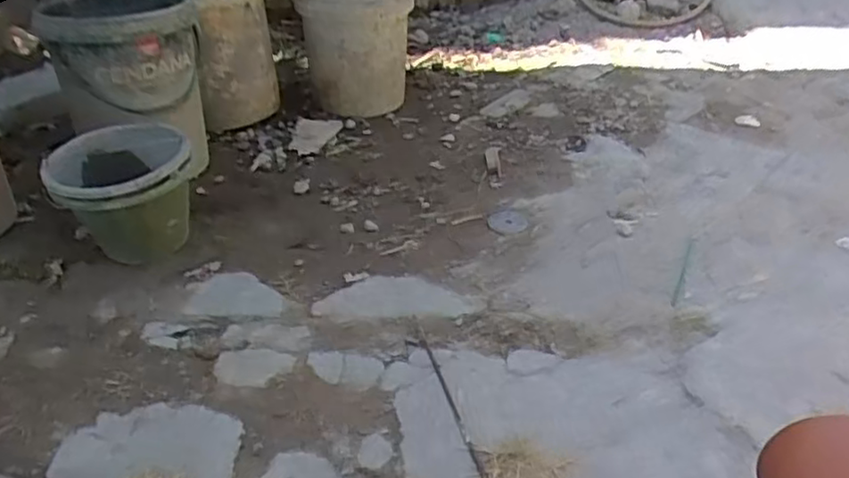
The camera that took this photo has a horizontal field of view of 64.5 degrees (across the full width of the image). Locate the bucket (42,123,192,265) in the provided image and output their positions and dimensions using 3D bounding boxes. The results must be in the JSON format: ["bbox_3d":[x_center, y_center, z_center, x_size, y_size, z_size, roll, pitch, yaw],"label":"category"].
[{"bbox_3d":[-0.550,-0.078,1.241,0.234,0.205,0.245,-18,37,-26],"label":"bucket"}]

